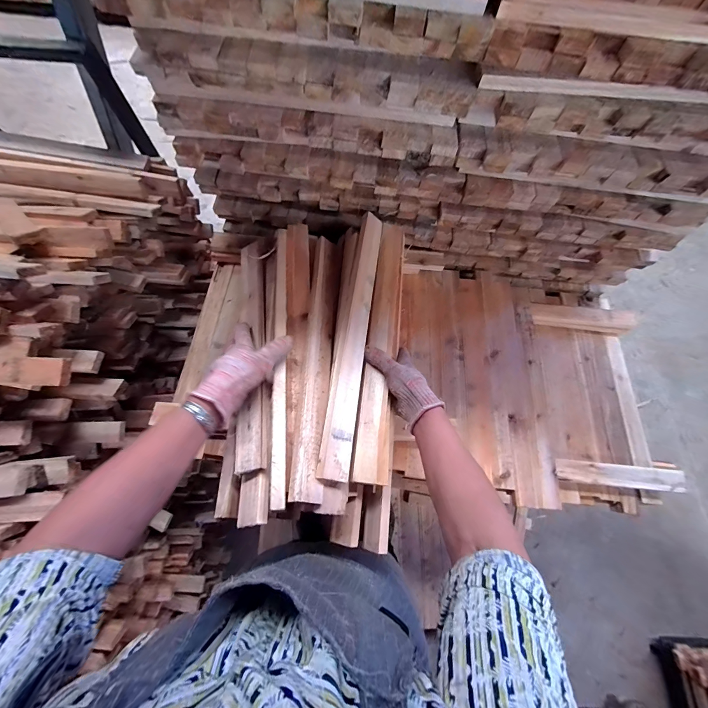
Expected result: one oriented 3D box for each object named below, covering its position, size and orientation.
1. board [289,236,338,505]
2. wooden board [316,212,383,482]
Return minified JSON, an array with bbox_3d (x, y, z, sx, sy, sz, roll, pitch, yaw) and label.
[{"bbox_3d":[-0.059,-0.016,0.504,0.049,0.023,0.470,23,52,-30],"label":"board"},{"bbox_3d":[0.003,-0.049,0.512,0.057,0.025,0.482,24,59,-30],"label":"wooden board"}]

